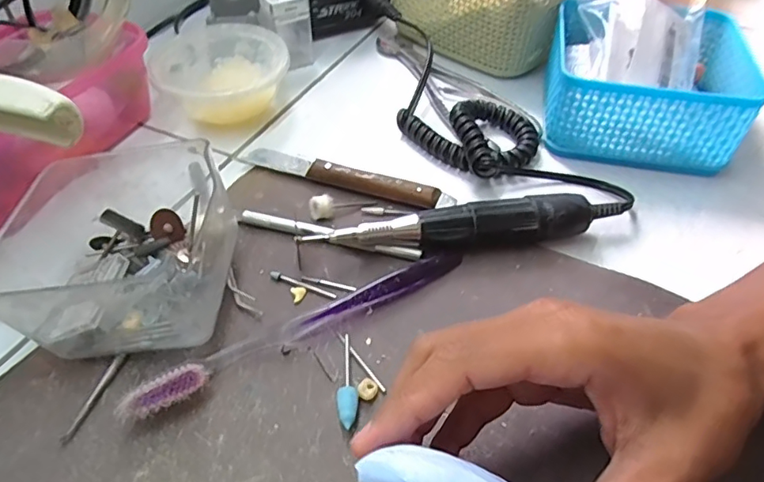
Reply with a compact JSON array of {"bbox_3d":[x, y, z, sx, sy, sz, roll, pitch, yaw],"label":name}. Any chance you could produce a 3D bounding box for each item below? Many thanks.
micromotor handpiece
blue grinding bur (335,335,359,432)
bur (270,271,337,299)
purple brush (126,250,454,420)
[{"bbox_3d":[0.055,-0.009,0.321,0.195,0.027,0.027,-4,47,-4],"label":"micromotor handpiece"},{"bbox_3d":[-0.017,0.068,0.261,0.010,0.010,0.050,-1,47,-1],"label":"blue grinding bur"},{"bbox_3d":[-0.045,0.024,0.304,0.041,0.004,0.004,16,49,12],"label":"bur"},{"bbox_3d":[-0.036,0.041,0.280,0.188,0.018,0.018,-25,52,-22],"label":"purple brush"}]

